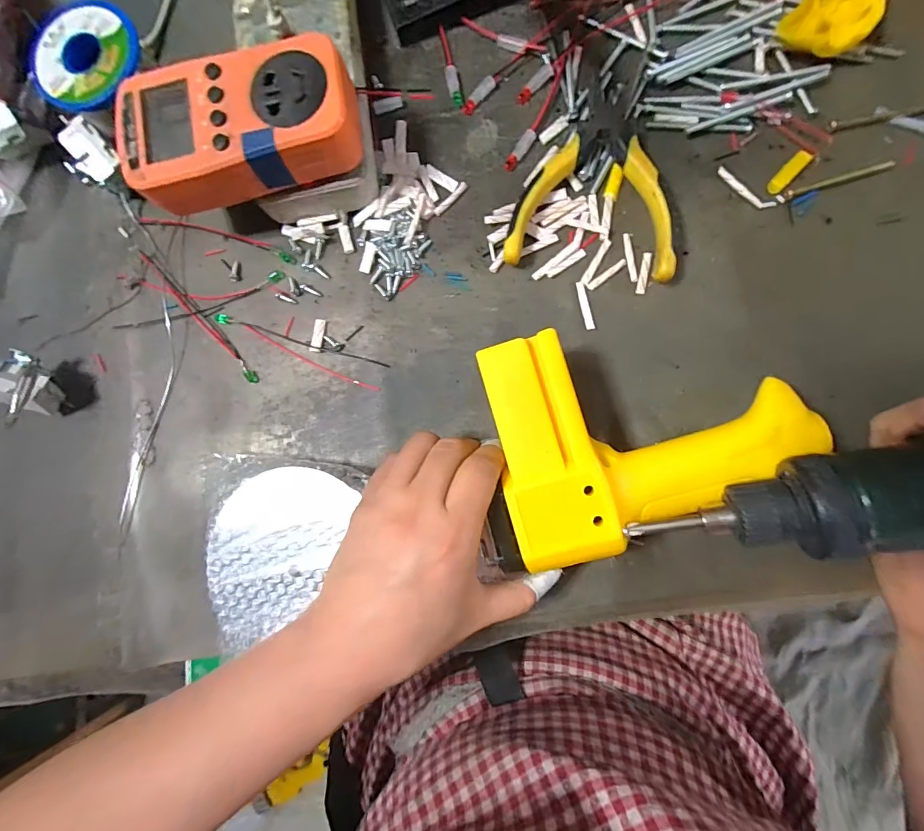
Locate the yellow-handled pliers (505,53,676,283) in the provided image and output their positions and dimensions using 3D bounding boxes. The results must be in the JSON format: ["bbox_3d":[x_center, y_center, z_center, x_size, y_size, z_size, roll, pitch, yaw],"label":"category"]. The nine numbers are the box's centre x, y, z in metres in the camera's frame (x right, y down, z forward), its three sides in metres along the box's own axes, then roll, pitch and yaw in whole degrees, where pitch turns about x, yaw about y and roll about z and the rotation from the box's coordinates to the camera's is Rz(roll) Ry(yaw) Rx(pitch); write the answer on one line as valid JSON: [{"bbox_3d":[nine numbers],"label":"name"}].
[{"bbox_3d":[0.086,-0.151,0.254,0.094,0.017,0.133,11,87,7],"label":"yellow-handled pliers"}]

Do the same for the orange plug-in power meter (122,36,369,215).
[{"bbox_3d":[-0.121,-0.158,0.234,0.123,0.029,0.064,-10,85,5],"label":"orange plug-in power meter"}]

